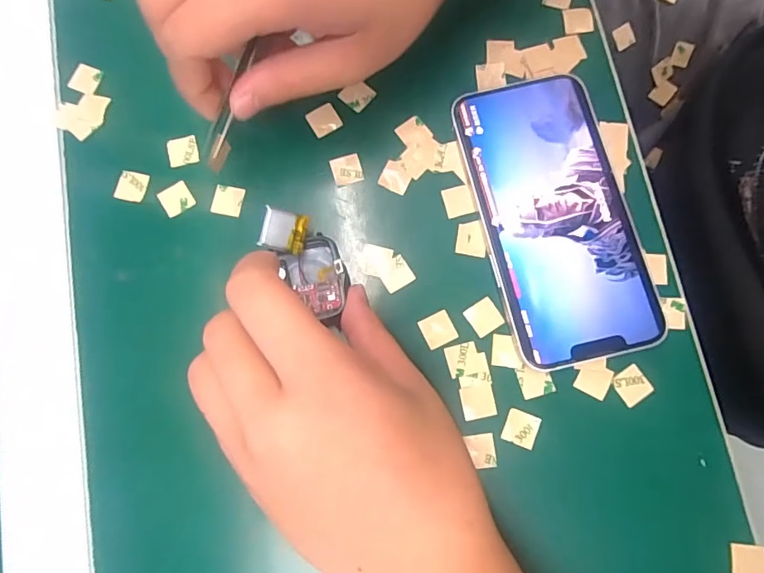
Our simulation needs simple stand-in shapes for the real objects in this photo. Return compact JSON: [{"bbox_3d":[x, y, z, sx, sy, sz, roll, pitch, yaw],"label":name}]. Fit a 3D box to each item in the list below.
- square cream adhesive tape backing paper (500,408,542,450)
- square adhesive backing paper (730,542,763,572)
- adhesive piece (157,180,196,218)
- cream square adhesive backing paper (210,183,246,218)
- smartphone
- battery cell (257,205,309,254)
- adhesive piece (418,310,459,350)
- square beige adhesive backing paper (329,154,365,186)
[{"bbox_3d":[0.066,0.067,0.225,0.015,0.004,0.015,21,80,5],"label":"square cream adhesive tape backing paper"},{"bbox_3d":[0.164,0.124,0.215,0.015,0.004,0.015,6,79,3],"label":"square adhesive backing paper"},{"bbox_3d":[-0.107,-0.045,0.249,0.016,0.004,0.015,-33,82,-6],"label":"adhesive piece"},{"bbox_3d":[-0.080,-0.045,0.248,0.015,0.004,0.016,9,80,3],"label":"cream square adhesive backing paper"},{"bbox_3d":[0.085,-0.036,0.240,0.069,0.009,0.141,-13,79,-1],"label":"smartphone"},{"bbox_3d":[-0.046,-0.026,0.227,0.021,0.004,0.019,12,91,-32],"label":"battery cell"},{"bbox_3d":[0.027,0.021,0.233,0.016,0.004,0.015,-26,80,-4],"label":"adhesive piece"},{"bbox_3d":[-0.018,-0.061,0.250,0.015,0.004,0.015,-16,79,-2],"label":"square beige adhesive backing paper"}]

